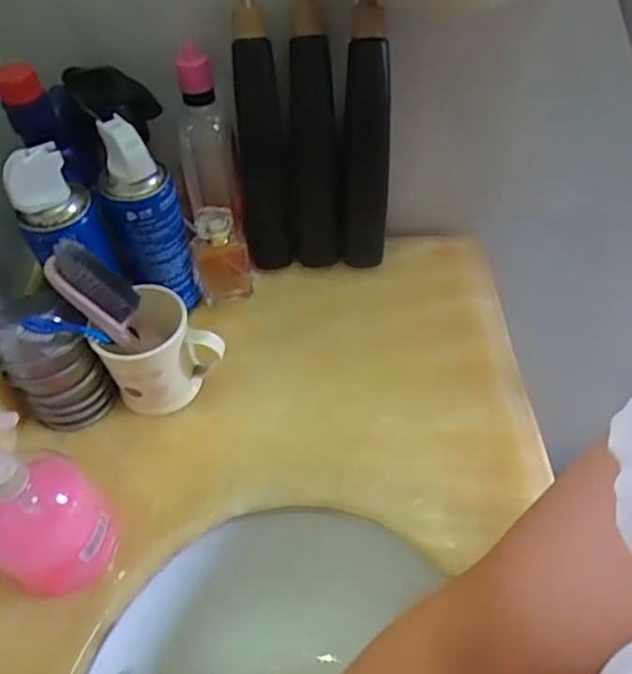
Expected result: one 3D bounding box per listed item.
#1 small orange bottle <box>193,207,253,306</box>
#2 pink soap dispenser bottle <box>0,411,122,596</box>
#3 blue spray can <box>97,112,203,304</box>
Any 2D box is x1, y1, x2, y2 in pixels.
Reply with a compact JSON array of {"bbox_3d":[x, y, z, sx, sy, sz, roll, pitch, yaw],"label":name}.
[{"bbox_3d":[-0.096,-0.083,0.608,0.054,0.113,0.031,-9,50,-6],"label":"small orange bottle"},{"bbox_3d":[-0.197,0.129,0.419,0.087,0.144,0.075,-33,56,-24],"label":"pink soap dispenser bottle"},{"bbox_3d":[-0.156,-0.104,0.553,0.065,0.190,0.051,0,49,1],"label":"blue spray can"}]

